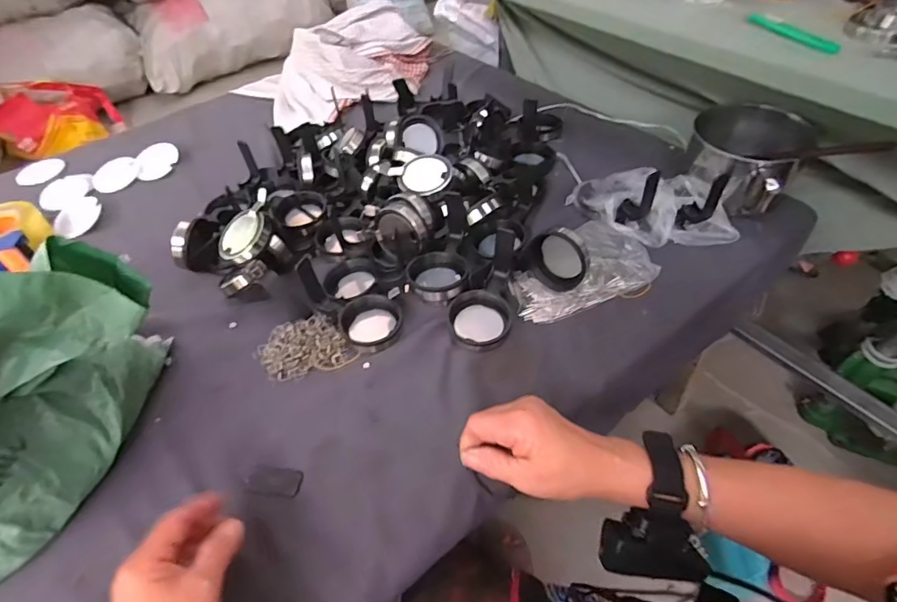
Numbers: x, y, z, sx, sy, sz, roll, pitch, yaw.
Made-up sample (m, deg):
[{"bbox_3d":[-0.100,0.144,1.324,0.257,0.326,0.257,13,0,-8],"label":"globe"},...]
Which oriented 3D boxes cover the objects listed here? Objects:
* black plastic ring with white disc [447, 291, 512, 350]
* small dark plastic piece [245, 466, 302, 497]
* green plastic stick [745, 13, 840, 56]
[{"bbox_3d":[0.035,0.020,0.529,0.071,0.032,0.056,-7,49,1],"label":"black plastic ring with white disc"},{"bbox_3d":[-0.165,0.169,0.449,0.054,0.009,0.026,5,50,11],"label":"small dark plastic piece"},{"bbox_3d":[0.381,-0.298,0.532,0.011,0.011,0.118,-18,49,-9],"label":"green plastic stick"}]

